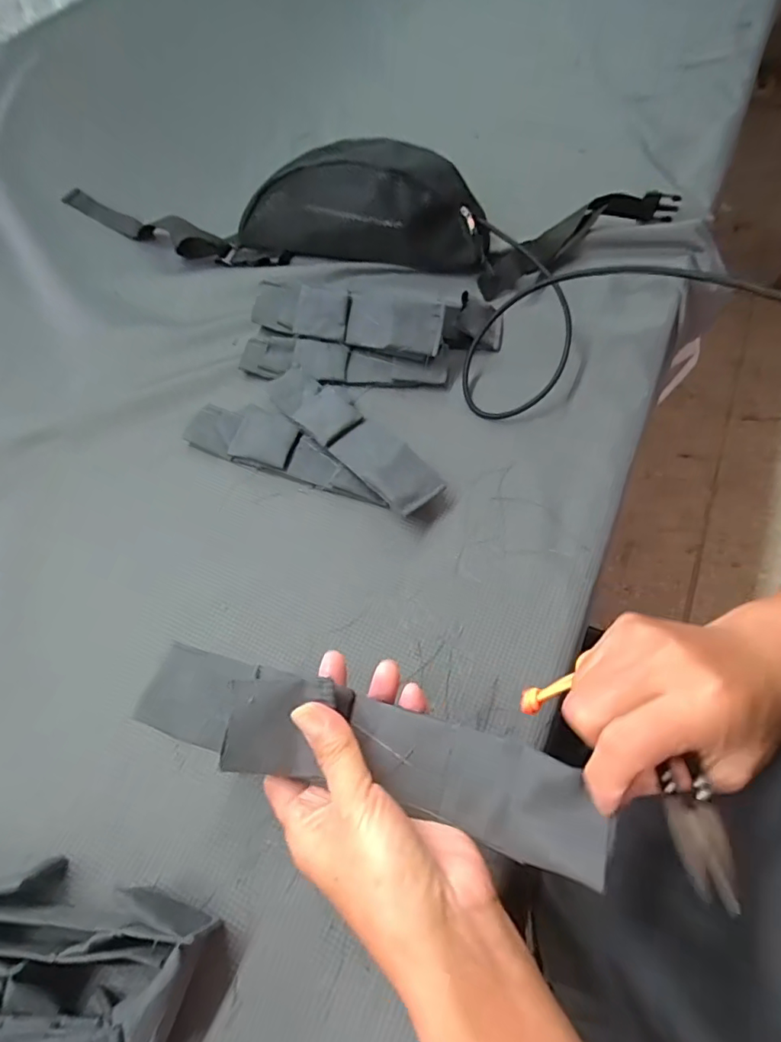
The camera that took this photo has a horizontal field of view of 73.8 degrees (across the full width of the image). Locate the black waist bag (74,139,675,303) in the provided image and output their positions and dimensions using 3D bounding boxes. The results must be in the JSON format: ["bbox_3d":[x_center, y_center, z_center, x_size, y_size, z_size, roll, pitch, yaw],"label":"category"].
[{"bbox_3d":[-0.048,-0.341,0.566,0.710,0.072,0.159,8,61,7],"label":"black waist bag"}]

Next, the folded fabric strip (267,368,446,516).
[{"bbox_3d":[-0.037,-0.077,0.446,0.050,0.031,0.195,-39,66,-18],"label":"folded fabric strip"}]

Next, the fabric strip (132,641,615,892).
[{"bbox_3d":[-0.017,0.106,0.246,0.221,0.024,0.045,12,61,15],"label":"fabric strip"}]

